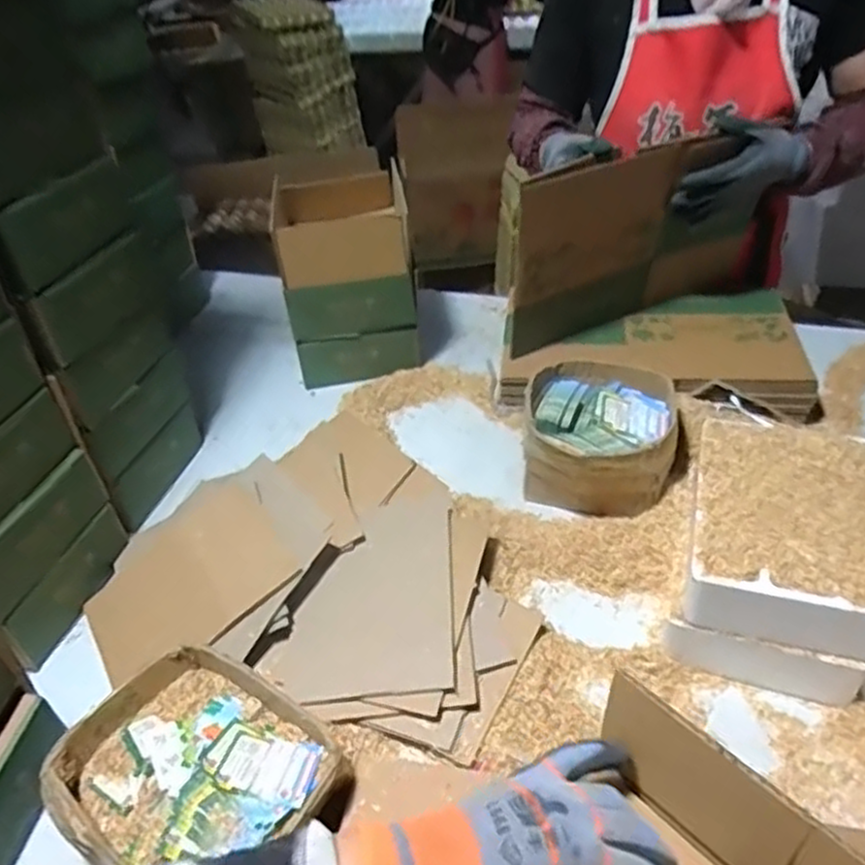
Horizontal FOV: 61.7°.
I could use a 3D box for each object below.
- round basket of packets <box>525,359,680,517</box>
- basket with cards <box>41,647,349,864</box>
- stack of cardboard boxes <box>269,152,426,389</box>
[{"bbox_3d":[0.213,0.007,0.932,0.178,0.100,0.189,-4,41,4],"label":"round basket of packets"},{"bbox_3d":[-0.213,0.313,0.657,0.236,0.059,0.195,25,50,32],"label":"basket with cards"},{"bbox_3d":[-0.137,-0.252,1.188,0.198,0.287,0.240,-11,41,-4],"label":"stack of cardboard boxes"}]

